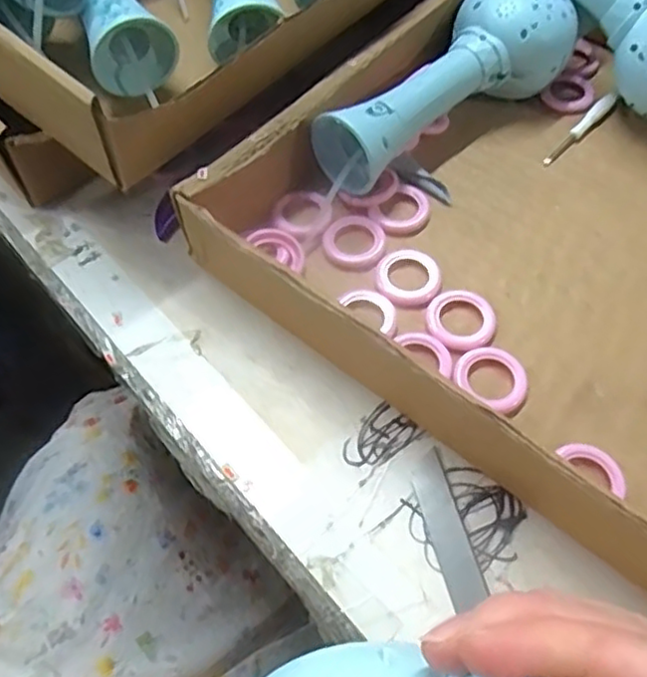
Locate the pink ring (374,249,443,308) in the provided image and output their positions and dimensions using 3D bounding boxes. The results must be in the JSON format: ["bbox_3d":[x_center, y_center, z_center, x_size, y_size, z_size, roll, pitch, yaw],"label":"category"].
[{"bbox_3d":[0.048,-0.036,0.375,0.036,0.004,0.038,0,59,0],"label":"pink ring"}]

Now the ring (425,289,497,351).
[{"bbox_3d":[0.075,-0.011,0.360,0.036,0.005,0.039,0,59,0],"label":"ring"}]

